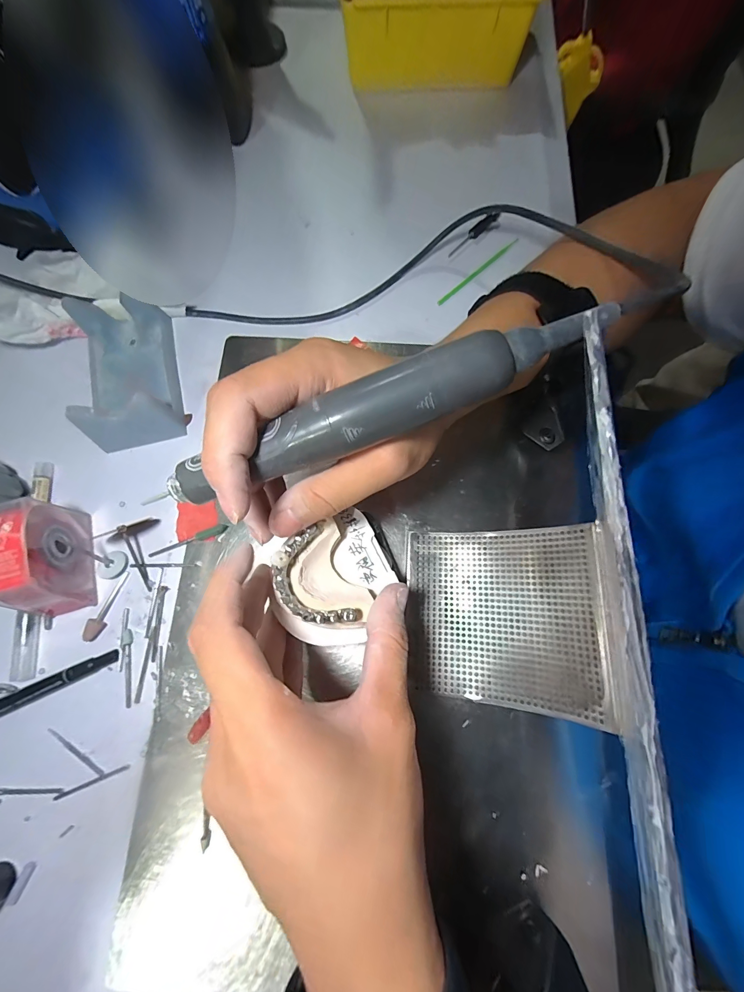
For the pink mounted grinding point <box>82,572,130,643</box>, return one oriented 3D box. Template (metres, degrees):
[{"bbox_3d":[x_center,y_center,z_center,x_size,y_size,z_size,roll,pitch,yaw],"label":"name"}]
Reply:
[{"bbox_3d":[-0.174,0.071,0.237,0.009,0.007,0.044,17,76,5],"label":"pink mounted grinding point"}]

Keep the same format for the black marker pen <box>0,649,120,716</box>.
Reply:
[{"bbox_3d":[-0.226,0.129,0.220,0.140,0.010,0.014,-25,76,-6],"label":"black marker pen"}]

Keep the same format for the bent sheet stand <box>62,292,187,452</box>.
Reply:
[{"bbox_3d":[-0.179,-0.093,0.262,0.058,0.039,0.106,-13,75,-3],"label":"bent sheet stand"}]

